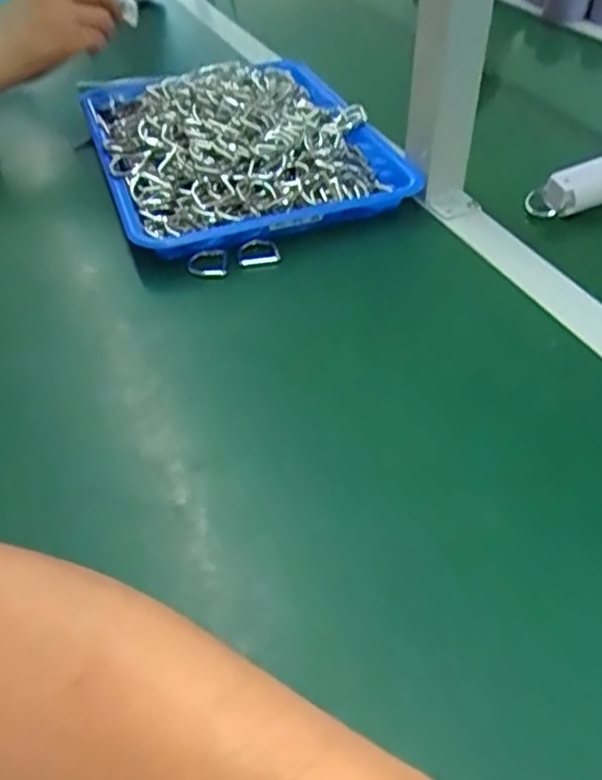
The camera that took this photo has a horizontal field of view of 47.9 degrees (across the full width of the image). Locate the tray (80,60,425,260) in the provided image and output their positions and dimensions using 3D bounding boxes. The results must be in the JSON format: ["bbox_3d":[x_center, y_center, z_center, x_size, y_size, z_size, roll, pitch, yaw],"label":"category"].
[{"bbox_3d":[-0.060,-0.248,0.630,0.258,0.056,0.331,-16,46,-13],"label":"tray"}]

